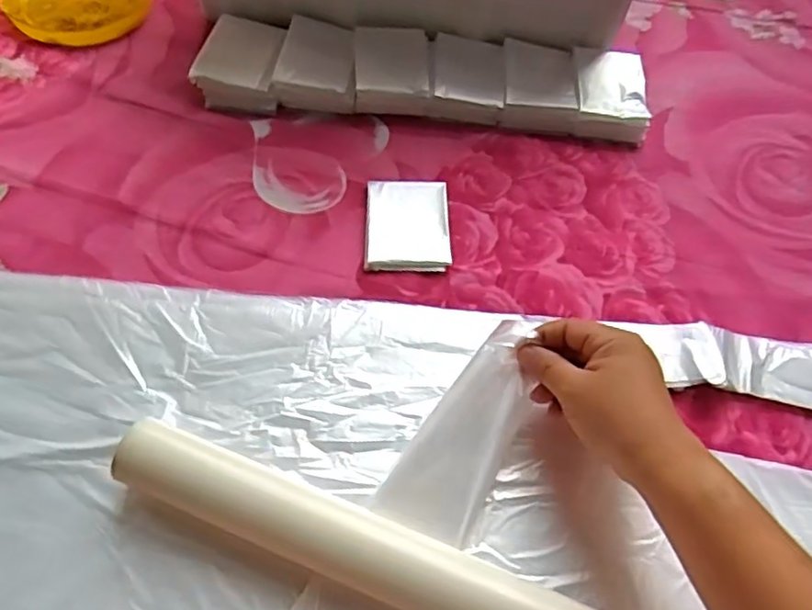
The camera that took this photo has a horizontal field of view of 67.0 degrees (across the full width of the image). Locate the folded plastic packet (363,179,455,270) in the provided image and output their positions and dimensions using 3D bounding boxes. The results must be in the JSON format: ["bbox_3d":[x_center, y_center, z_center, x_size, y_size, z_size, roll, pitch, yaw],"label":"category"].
[{"bbox_3d":[0.002,-0.062,0.483,0.065,0.011,0.086,2,60,-2],"label":"folded plastic packet"}]

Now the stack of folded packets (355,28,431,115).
[{"bbox_3d":[-0.012,-0.210,0.553,0.065,0.026,0.089,1,60,-3],"label":"stack of folded packets"}]

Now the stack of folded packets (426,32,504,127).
[{"bbox_3d":[0.056,-0.203,0.553,0.062,0.023,0.085,7,60,0],"label":"stack of folded packets"}]

